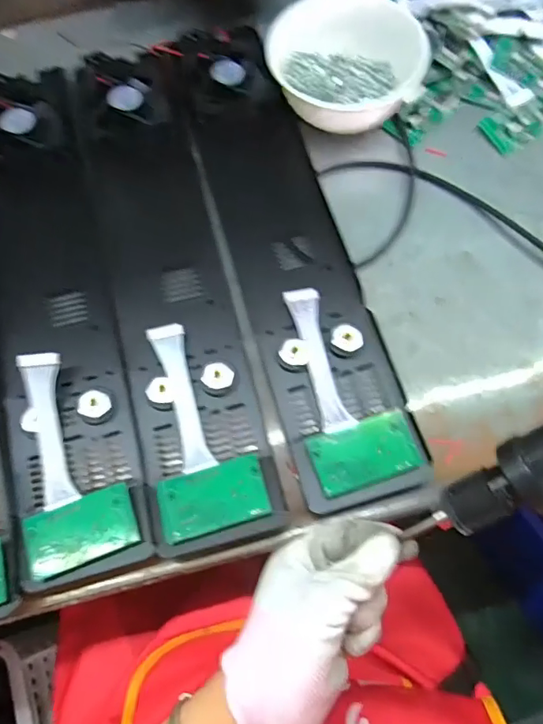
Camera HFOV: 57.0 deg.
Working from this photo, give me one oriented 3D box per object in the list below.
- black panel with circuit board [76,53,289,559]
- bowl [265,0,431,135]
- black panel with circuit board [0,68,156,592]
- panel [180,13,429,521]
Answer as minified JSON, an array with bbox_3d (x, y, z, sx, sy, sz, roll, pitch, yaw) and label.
[{"bbox_3d":[-0.095,-0.084,0.428,0.100,0.024,0.463,-14,70,-5],"label":"black panel with circuit board"},{"bbox_3d":[0.071,-0.291,0.485,0.145,0.046,0.147,0,70,1],"label":"bowl"},{"bbox_3d":[-0.191,-0.065,0.418,0.097,0.025,0.462,-14,70,-5],"label":"black panel with circuit board"},{"bbox_3d":[0.009,-0.118,0.436,0.098,0.025,0.468,-16,70,-5],"label":"panel"}]

